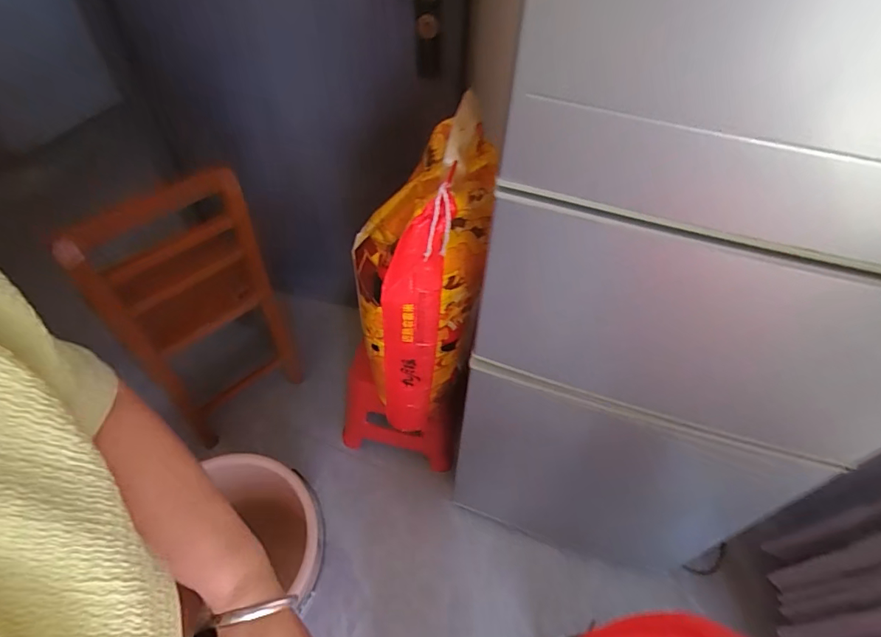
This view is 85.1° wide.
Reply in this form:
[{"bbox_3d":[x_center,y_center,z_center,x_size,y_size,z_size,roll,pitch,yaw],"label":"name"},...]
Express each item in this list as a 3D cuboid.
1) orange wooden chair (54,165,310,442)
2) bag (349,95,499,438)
[{"bbox_3d":[-0.528,0.004,1.107,0.337,0.769,0.203,-33,60,-25],"label":"orange wooden chair"},{"bbox_3d":[-0.027,-0.055,0.870,0.205,0.526,0.232,8,52,4],"label":"bag"}]

